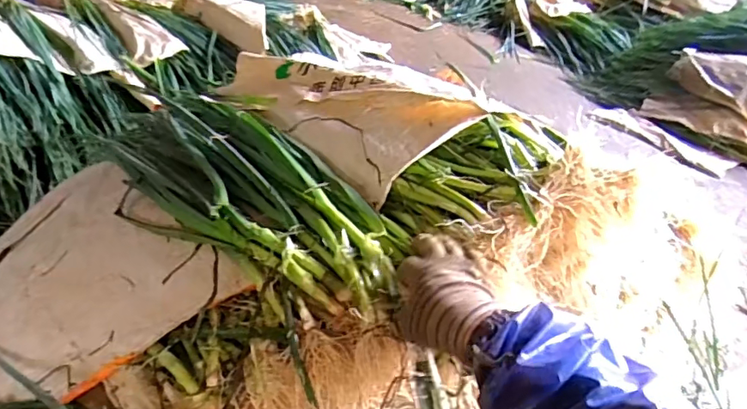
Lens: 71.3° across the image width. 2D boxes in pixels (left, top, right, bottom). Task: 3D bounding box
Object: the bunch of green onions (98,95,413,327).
[{"bbox_3d":[-0.176,-0.028,0.702,0.544,0.094,0.150,31,43,33],"label":"bunch of green onions"}]

